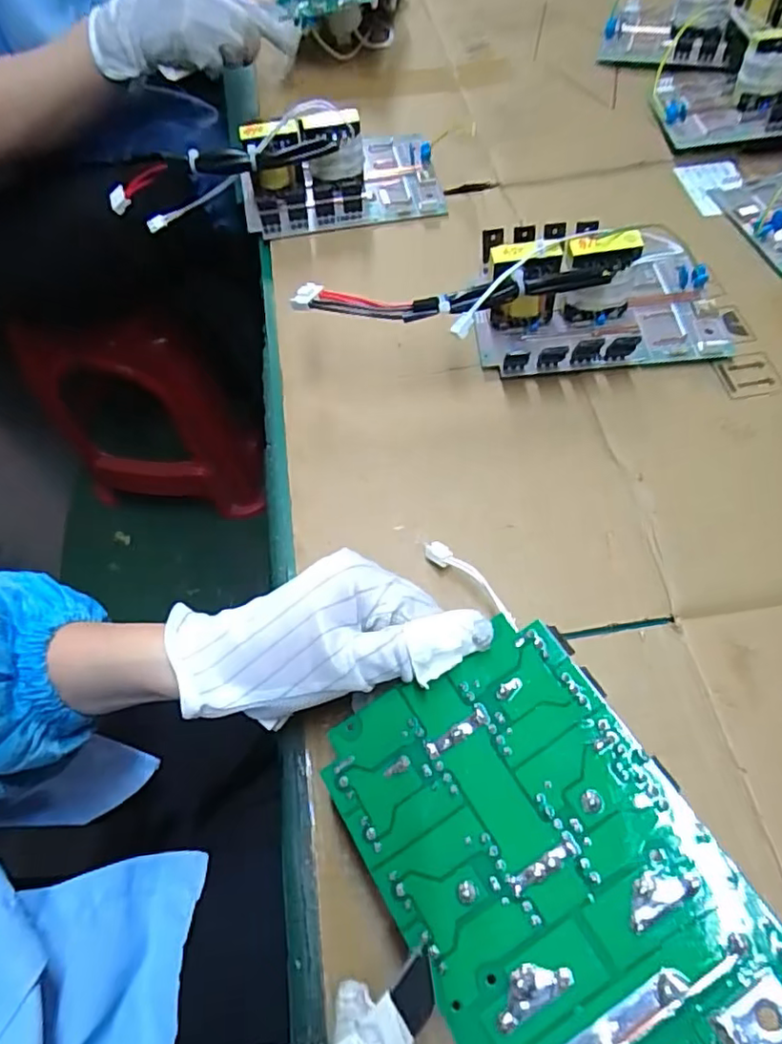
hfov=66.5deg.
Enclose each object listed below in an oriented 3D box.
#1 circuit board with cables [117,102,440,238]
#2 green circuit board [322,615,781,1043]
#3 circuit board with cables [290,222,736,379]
[{"bbox_3d":[-0.094,-0.288,0.483,0.266,0.063,0.104,-11,60,-4],"label":"circuit board with cables"},{"bbox_3d":[0.055,0.125,0.217,0.108,0.020,0.160,-28,62,-13],"label":"green circuit board"},{"bbox_3d":[0.087,-0.150,0.396,0.288,0.065,0.104,-7,60,-2],"label":"circuit board with cables"}]

